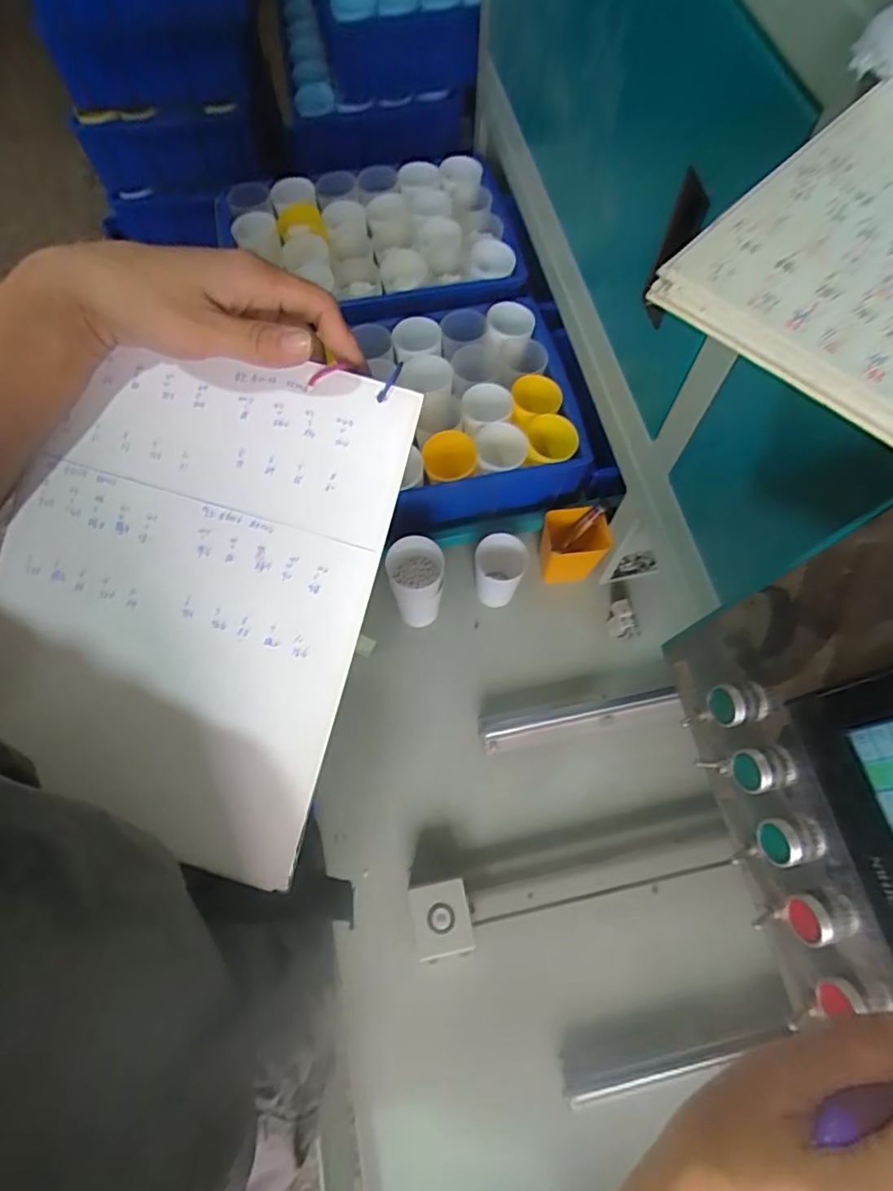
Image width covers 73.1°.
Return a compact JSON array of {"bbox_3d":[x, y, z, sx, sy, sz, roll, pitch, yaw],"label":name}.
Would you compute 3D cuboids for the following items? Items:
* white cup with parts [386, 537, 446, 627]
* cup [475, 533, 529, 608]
[{"bbox_3d":[-0.035,-0.011,0.728,0.064,0.135,0.060,-10,67,-5],"label":"white cup with parts"},{"bbox_3d":[0.068,-0.028,0.779,0.064,0.111,0.068,0,67,-1],"label":"cup"}]

